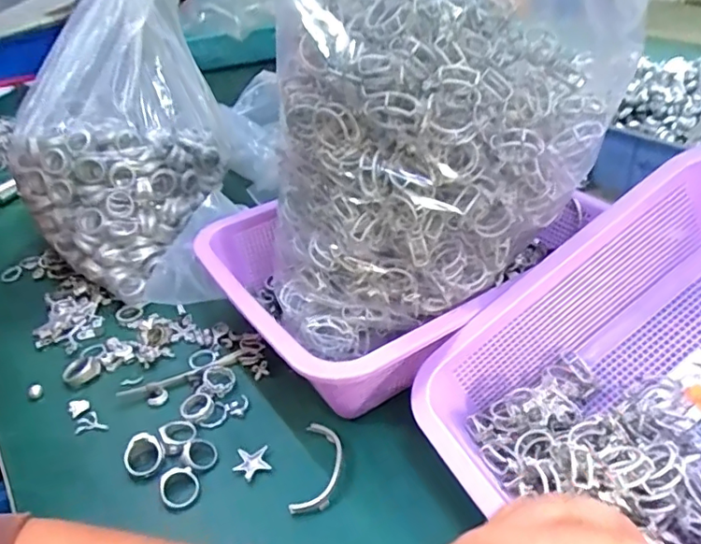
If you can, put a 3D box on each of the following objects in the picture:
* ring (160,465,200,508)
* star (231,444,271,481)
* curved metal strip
[{"bbox_3d":[-0.108,0.134,0.352,0.022,0.008,0.026,-20,38,-20],"label":"ring"},{"bbox_3d":[-0.064,0.124,0.367,0.023,0.005,0.022,-5,36,0],"label":"star"},{"bbox_3d":[-0.019,0.124,0.359,0.027,0.009,0.064,1,36,8],"label":"curved metal strip"}]

